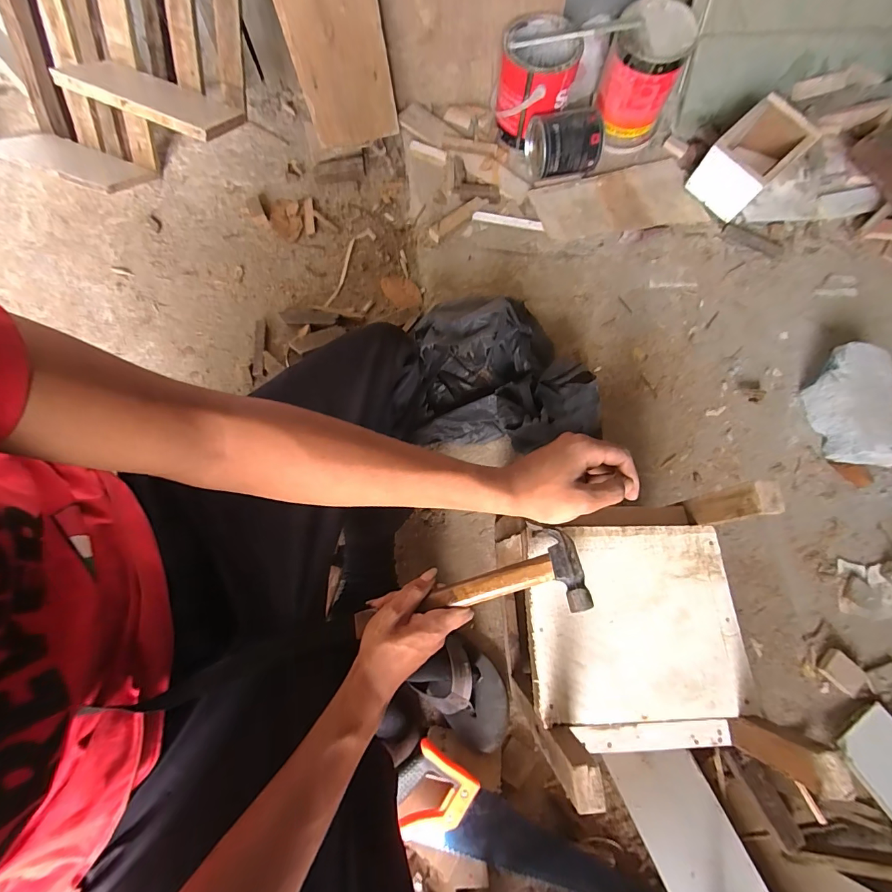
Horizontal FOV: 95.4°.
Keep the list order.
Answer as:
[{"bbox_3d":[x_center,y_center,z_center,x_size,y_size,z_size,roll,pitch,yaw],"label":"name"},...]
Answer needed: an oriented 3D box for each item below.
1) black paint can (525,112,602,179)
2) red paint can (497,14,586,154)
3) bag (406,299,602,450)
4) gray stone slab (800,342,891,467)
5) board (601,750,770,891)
[{"bbox_3d":[0.241,-0.614,0.825,0.134,0.092,0.099,-7,76,-3],"label":"black paint can"},{"bbox_3d":[0.178,-0.737,0.828,0.138,0.156,0.147,0,76,-1],"label":"red paint can"},{"bbox_3d":[0.088,-0.134,0.696,0.272,0.145,0.244,1,74,2],"label":"bag"},{"bbox_3d":[0.733,-0.070,0.719,0.133,0.077,0.213,-6,74,0],"label":"gray stone slab"},{"bbox_3d":[0.363,0.593,0.543,0.120,0.025,0.343,-23,71,-6],"label":"board"}]

